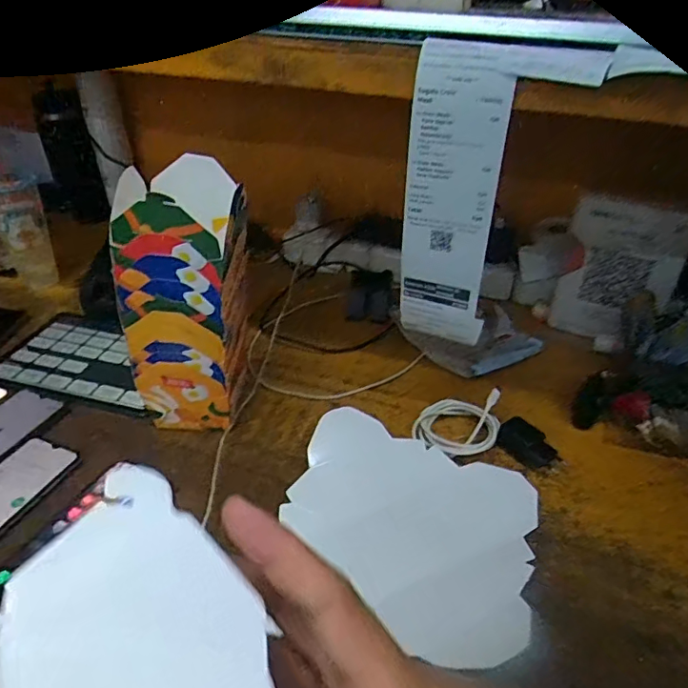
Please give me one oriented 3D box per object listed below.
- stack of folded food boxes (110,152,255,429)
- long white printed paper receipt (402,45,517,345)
[{"bbox_3d":[-0.160,-0.034,0.577,0.117,0.284,0.109,-1,35,-3],"label":"stack of folded food boxes"},{"bbox_3d":[0.096,-0.121,0.497,0.083,0.264,0.029,13,37,16],"label":"long white printed paper receipt"}]

